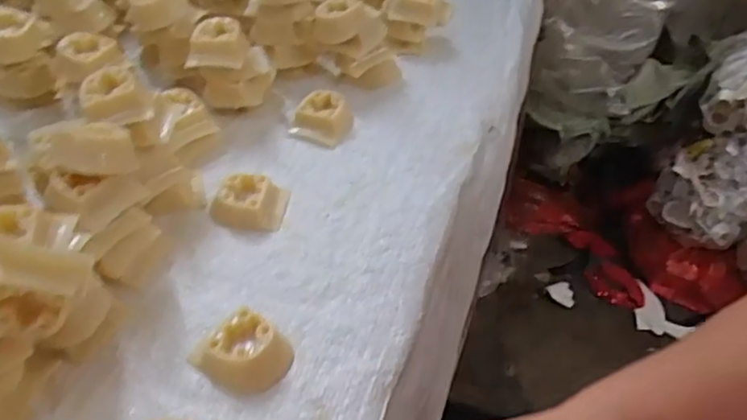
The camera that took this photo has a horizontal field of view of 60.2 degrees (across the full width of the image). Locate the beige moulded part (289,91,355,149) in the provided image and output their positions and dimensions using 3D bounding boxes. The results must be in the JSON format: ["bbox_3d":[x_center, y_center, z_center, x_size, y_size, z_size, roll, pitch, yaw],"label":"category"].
[{"bbox_3d":[-0.035,-0.065,0.452,0.041,0.019,0.036,13,45,14],"label":"beige moulded part"}]

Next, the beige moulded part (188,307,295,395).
[{"bbox_3d":[-0.064,0.069,0.314,0.038,0.018,0.041,-35,53,-30],"label":"beige moulded part"}]

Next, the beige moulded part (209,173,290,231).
[{"bbox_3d":[-0.076,-0.007,0.394,0.042,0.017,0.035,4,44,6],"label":"beige moulded part"}]

